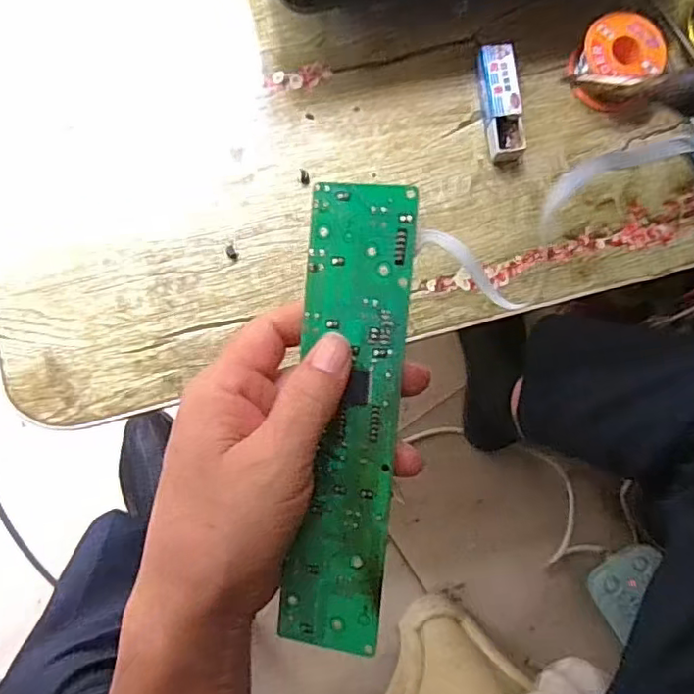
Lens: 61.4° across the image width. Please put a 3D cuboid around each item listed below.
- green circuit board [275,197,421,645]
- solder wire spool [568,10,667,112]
[{"bbox_3d":[0.000,0.033,0.260,0.046,0.004,0.206,6,94,12],"label":"green circuit board"},{"bbox_3d":[0.179,-0.194,0.397,0.058,0.035,0.051,16,84,-5],"label":"solder wire spool"}]

